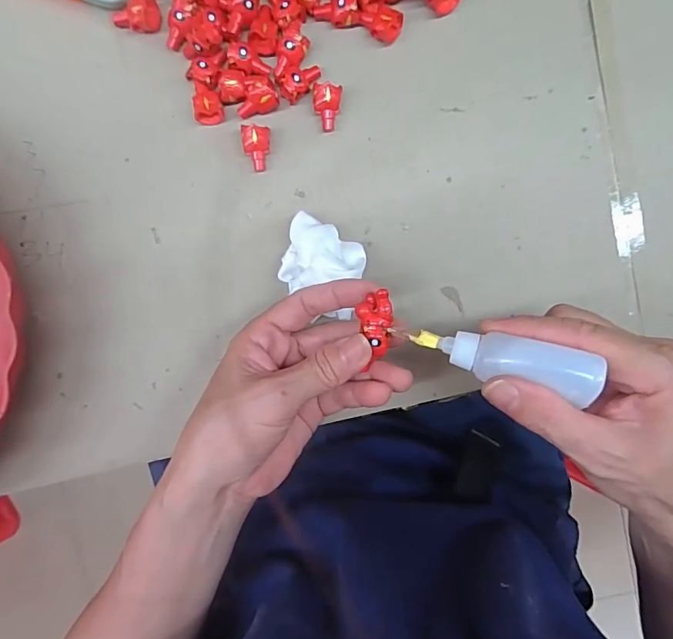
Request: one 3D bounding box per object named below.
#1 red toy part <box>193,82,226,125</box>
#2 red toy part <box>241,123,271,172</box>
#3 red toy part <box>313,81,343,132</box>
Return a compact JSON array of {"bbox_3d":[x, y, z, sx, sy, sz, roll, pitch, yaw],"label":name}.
[{"bbox_3d":[-0.074,-0.126,0.270,0.016,0.011,0.022,0,94,-2],"label":"red toy part"},{"bbox_3d":[-0.047,-0.101,0.273,0.017,0.012,0.024,3,94,-2],"label":"red toy part"},{"bbox_3d":[-0.005,-0.125,0.272,0.016,0.012,0.024,-3,94,-1],"label":"red toy part"}]

